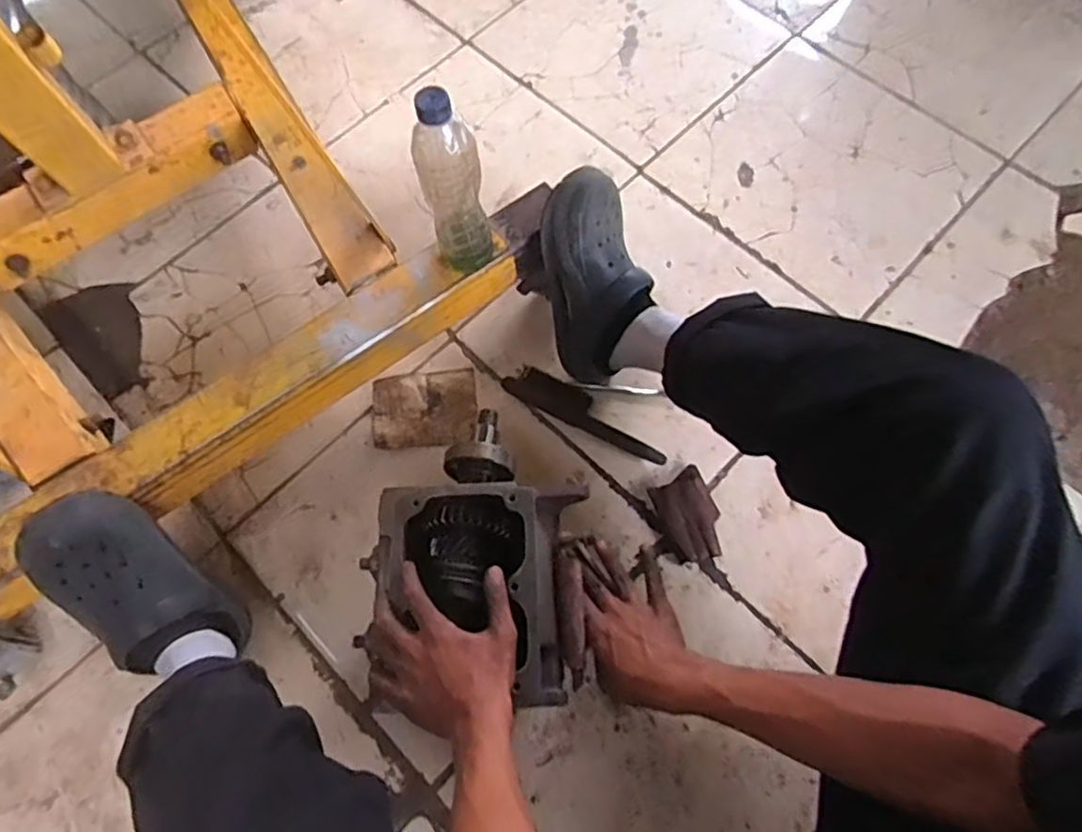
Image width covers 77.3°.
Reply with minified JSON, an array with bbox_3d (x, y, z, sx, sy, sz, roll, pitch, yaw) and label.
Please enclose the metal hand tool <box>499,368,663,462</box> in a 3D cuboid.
[{"bbox_3d":[0.060,-0.005,0.889,0.227,0.025,0.047,28,74,11],"label":"metal hand tool"}]

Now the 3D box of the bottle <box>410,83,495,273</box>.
[{"bbox_3d":[-0.090,-0.232,0.705,0.062,0.225,0.056,-14,69,-4],"label":"bottle"}]

